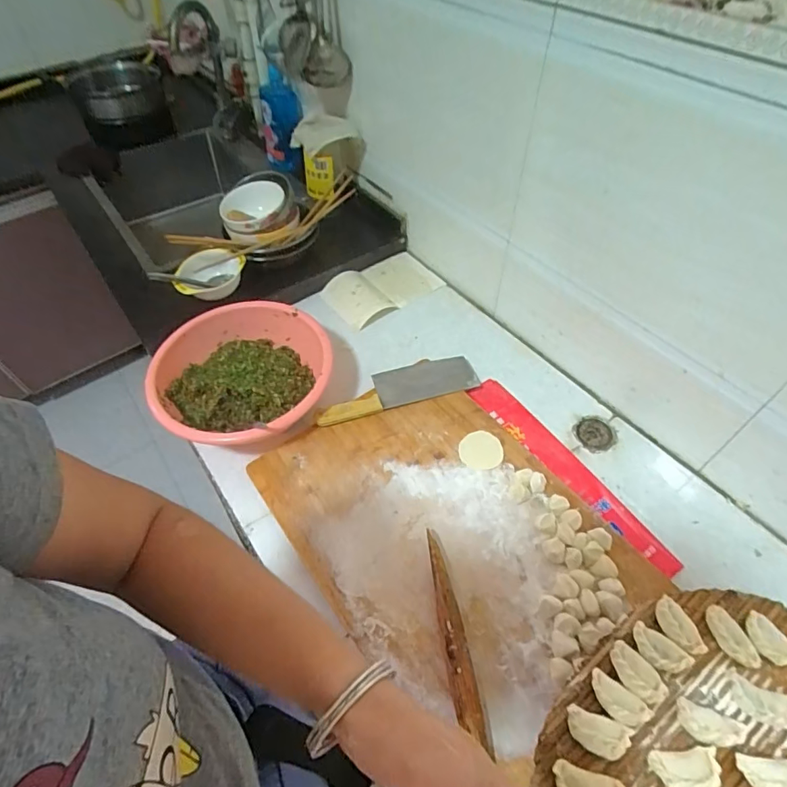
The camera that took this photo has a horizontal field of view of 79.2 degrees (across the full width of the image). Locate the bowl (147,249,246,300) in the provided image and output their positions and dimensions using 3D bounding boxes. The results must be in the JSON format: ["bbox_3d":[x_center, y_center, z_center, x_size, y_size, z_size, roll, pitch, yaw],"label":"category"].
[{"bbox_3d":[-0.372,-0.234,0.938,0.140,0.059,0.109,15,54,12],"label":"bowl"}]

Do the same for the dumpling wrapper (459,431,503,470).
[{"bbox_3d":[0.137,0.089,0.743,0.064,0.004,0.071,26,57,20],"label":"dumpling wrapper"}]

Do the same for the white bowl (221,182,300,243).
[{"bbox_3d":[-0.269,-0.371,0.955,0.144,0.051,0.144,-1,52,1],"label":"white bowl"}]

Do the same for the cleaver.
[{"bbox_3d":[0.006,-0.015,0.813,0.278,0.025,0.076,-15,53,-10],"label":"cleaver"}]

